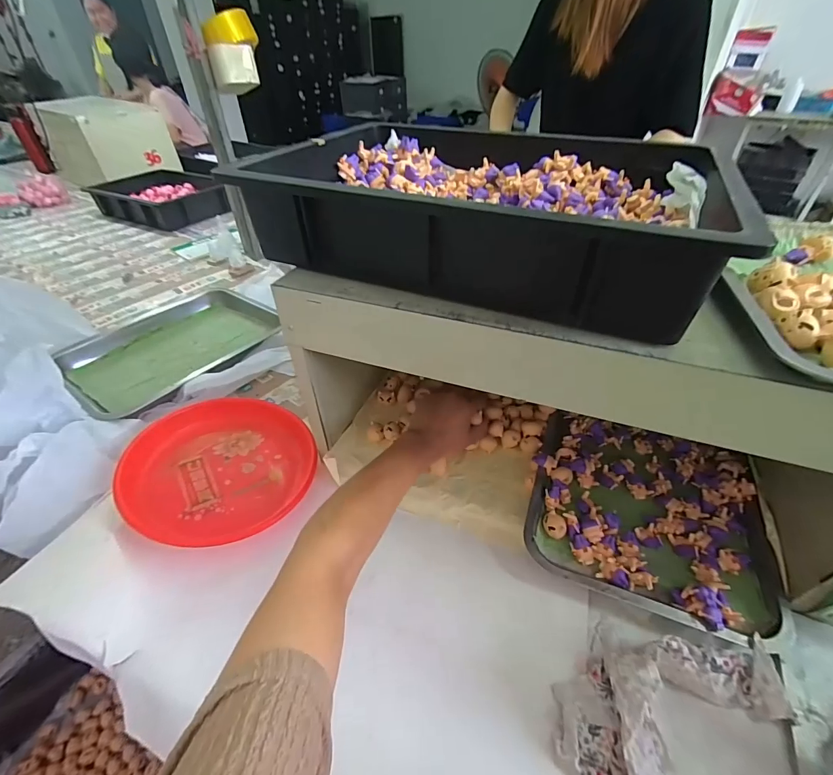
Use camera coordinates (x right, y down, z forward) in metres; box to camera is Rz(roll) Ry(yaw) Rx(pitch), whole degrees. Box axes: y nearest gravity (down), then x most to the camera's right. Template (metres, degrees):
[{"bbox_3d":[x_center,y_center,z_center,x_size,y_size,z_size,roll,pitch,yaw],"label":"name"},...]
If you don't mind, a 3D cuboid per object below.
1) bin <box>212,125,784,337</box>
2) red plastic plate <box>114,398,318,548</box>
[{"bbox_3d":[0.071,-0.195,0.432,0.417,0.094,0.298,16,43,18],"label":"bin"},{"bbox_3d":[-0.266,0.096,0.545,0.235,0.040,0.233,-10,49,-28],"label":"red plastic plate"}]

